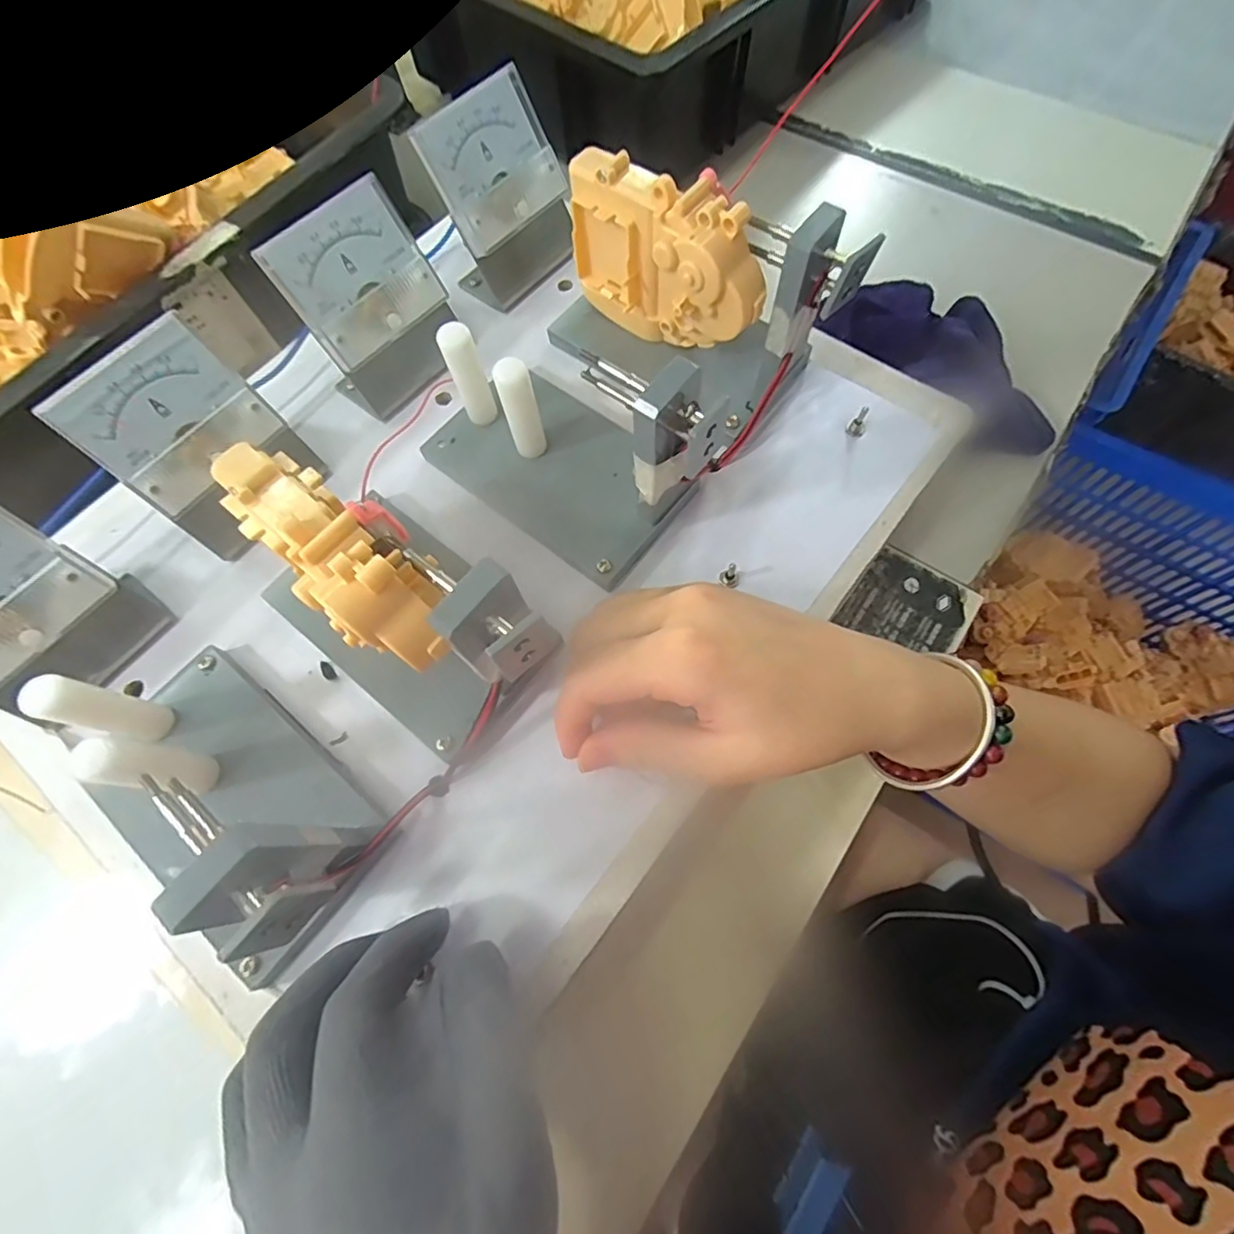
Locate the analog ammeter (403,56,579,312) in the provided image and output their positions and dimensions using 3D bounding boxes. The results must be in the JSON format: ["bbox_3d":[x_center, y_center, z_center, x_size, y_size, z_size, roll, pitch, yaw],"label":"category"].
[{"bbox_3d":[-0.057,-0.218,0.303,0.043,0.076,0.068,41,76,16],"label":"analog ammeter"}]

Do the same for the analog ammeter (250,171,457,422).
[{"bbox_3d":[-0.117,-0.149,0.281,0.066,0.071,0.048,-40,72,-12],"label":"analog ammeter"}]

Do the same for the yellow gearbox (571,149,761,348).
[{"bbox_3d":[0.022,-0.158,0.265,0.031,0.070,0.094,-40,72,-12],"label":"yellow gearbox"}]

